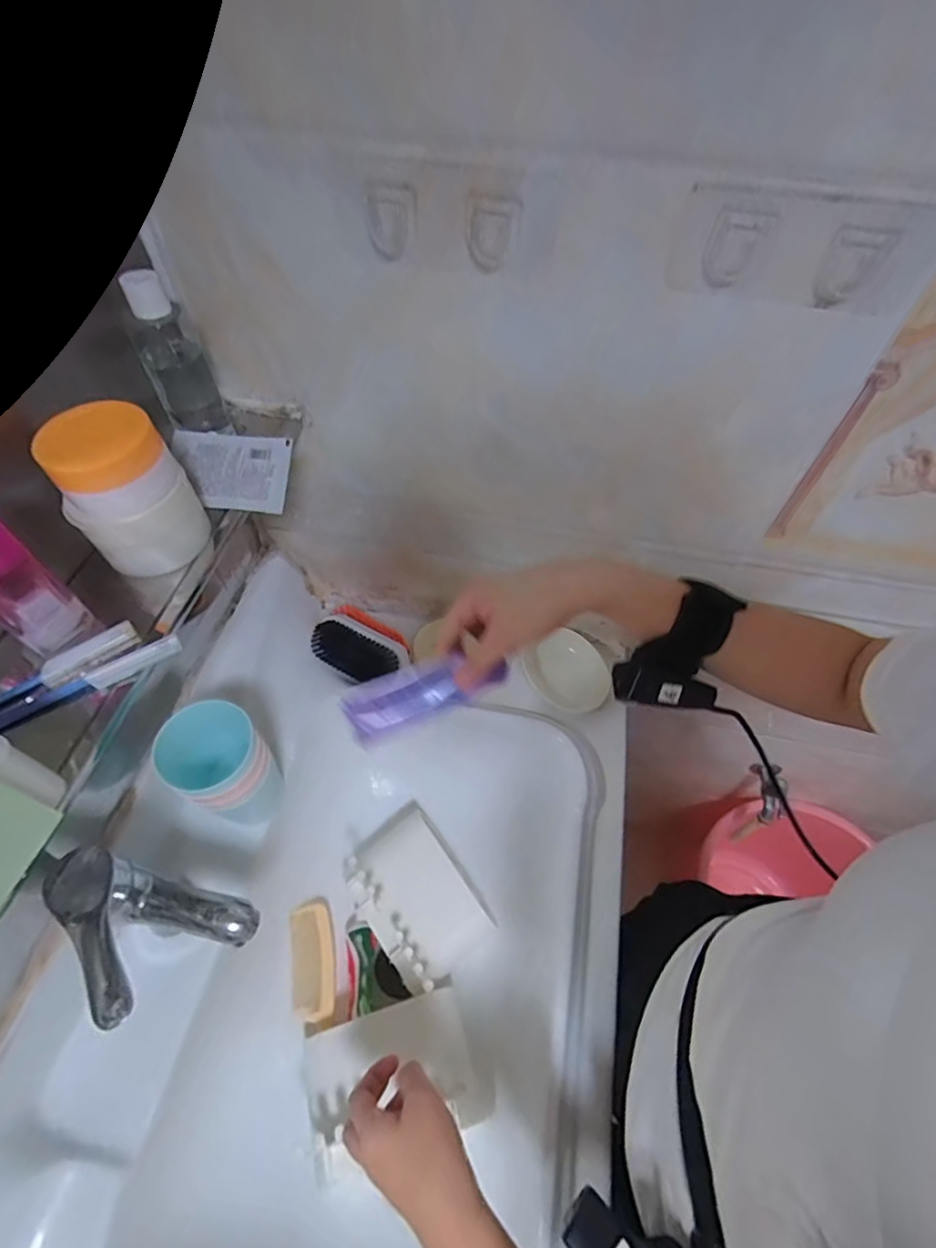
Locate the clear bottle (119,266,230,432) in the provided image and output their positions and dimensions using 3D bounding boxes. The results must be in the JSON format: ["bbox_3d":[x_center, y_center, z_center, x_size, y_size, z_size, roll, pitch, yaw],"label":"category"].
[{"bbox_3d":[-0.228,-0.206,0.422,0.042,0.120,0.033,-24,60,-16],"label":"clear bottle"}]

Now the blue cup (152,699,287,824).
[{"bbox_3d":[-0.234,0.140,0.524,0.070,0.136,0.082,36,63,21],"label":"blue cup"}]

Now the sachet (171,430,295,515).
[{"bbox_3d":[-0.195,-0.126,0.440,0.094,0.004,0.070,4,71,-4],"label":"sachet"}]

